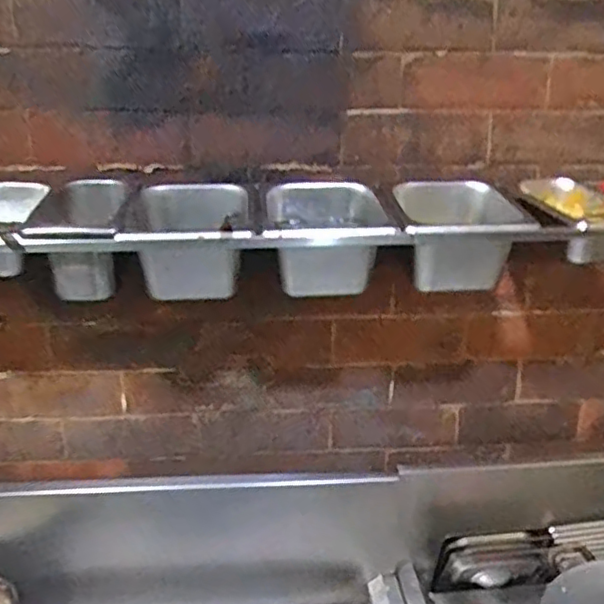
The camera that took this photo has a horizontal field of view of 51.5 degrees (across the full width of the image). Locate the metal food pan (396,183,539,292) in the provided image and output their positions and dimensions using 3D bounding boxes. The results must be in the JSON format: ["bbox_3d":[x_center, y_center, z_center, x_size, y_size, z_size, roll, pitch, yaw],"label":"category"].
[{"bbox_3d":[0.202,-0.081,0.791,0.165,0.108,0.190,1,18,4],"label":"metal food pan"}]

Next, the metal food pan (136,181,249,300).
[{"bbox_3d":[-0.133,-0.073,0.772,0.129,0.115,0.181,1,18,2],"label":"metal food pan"}]

